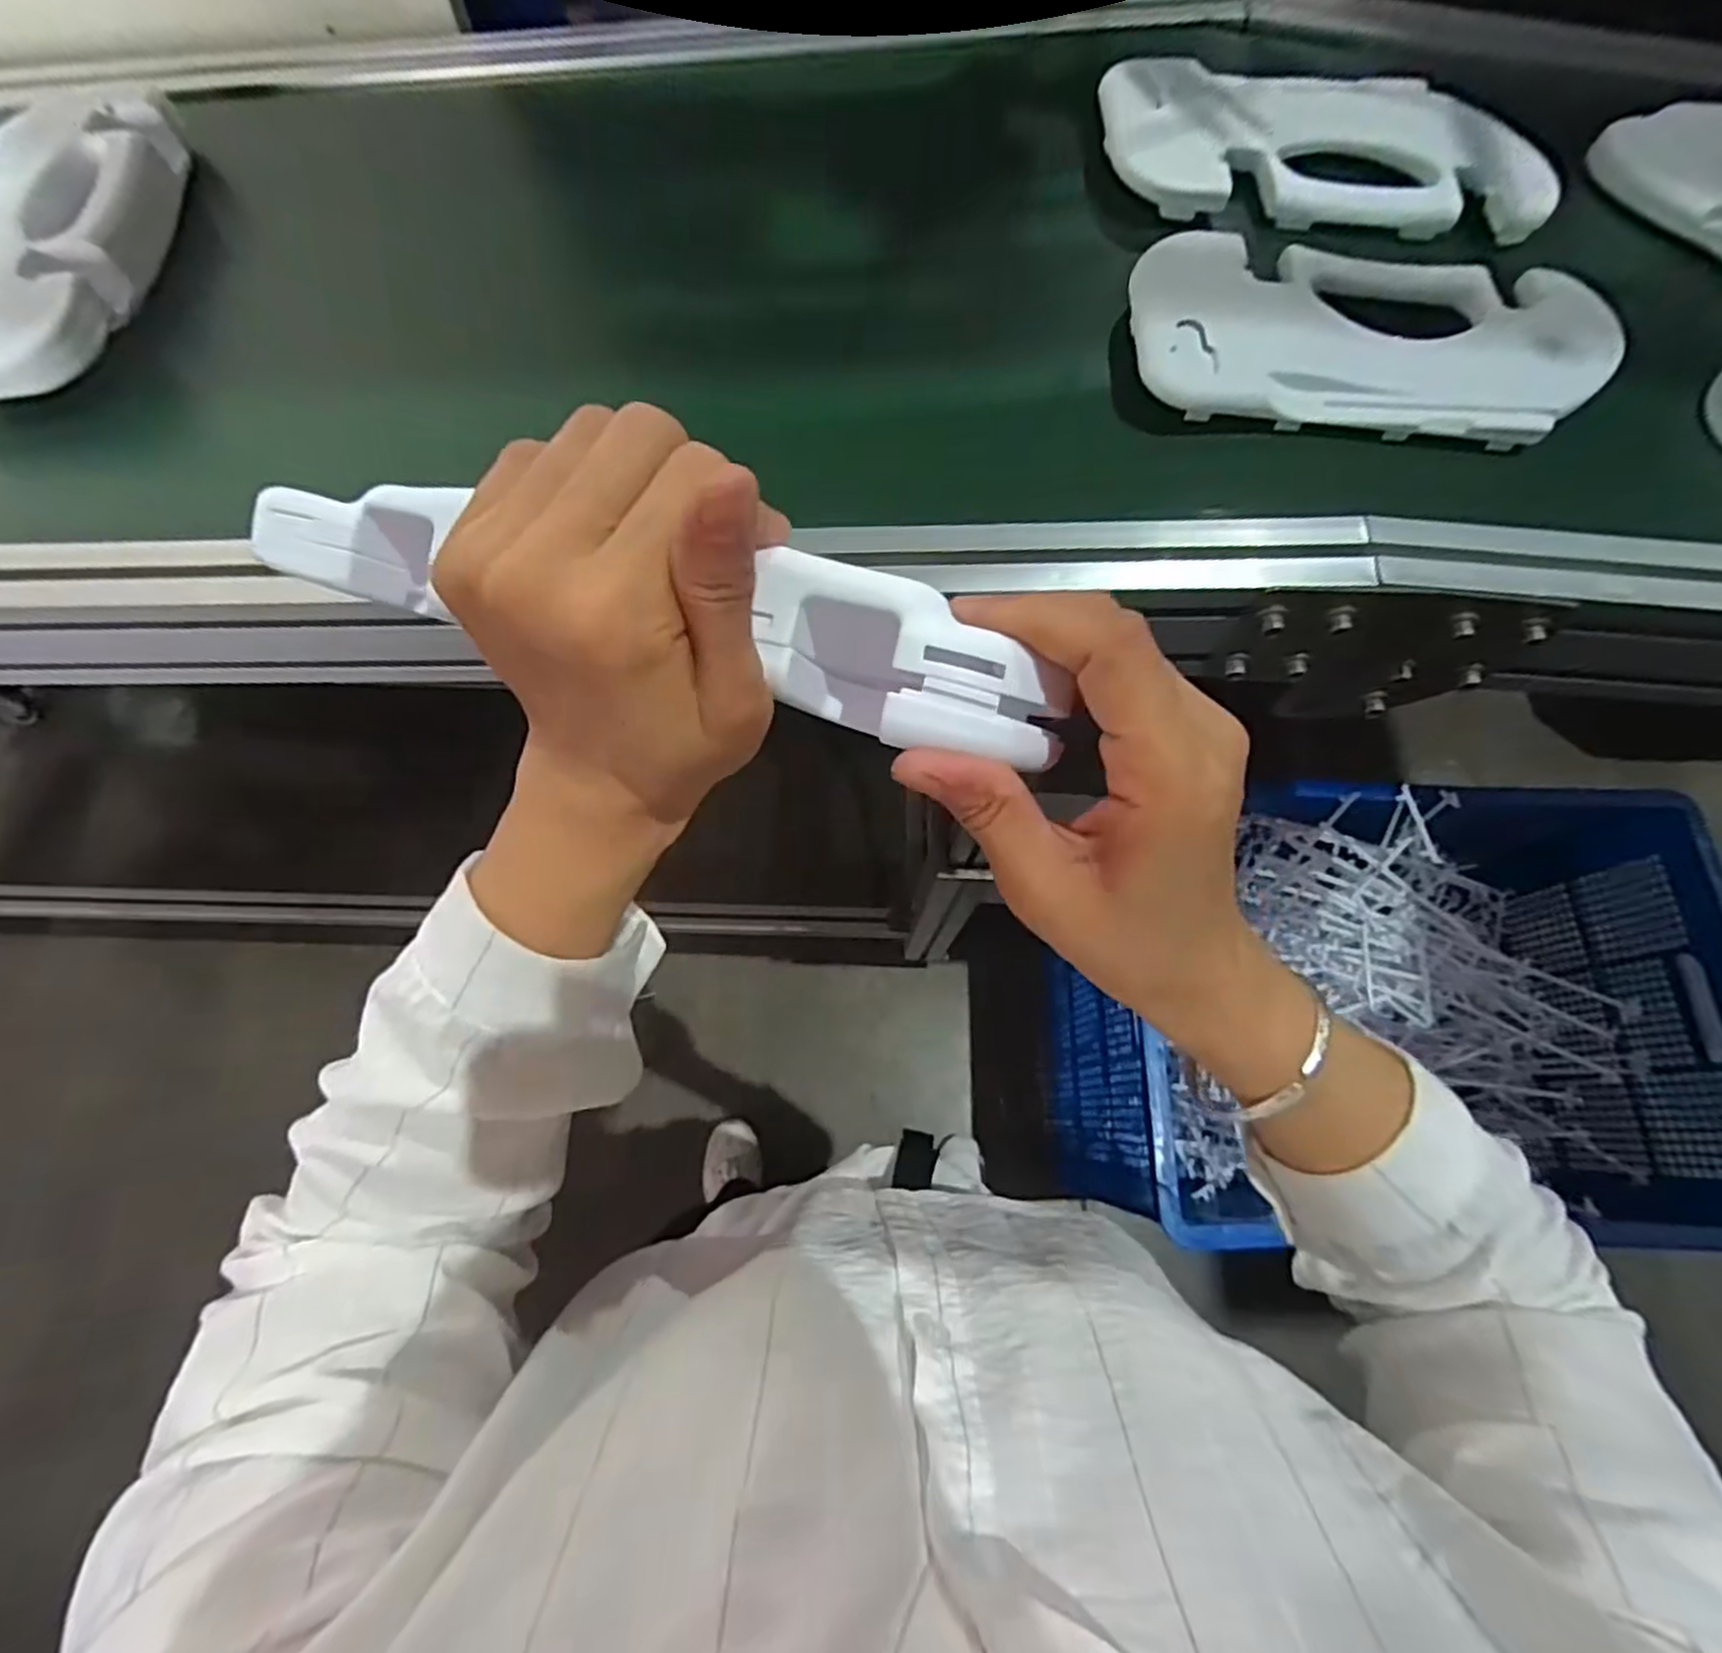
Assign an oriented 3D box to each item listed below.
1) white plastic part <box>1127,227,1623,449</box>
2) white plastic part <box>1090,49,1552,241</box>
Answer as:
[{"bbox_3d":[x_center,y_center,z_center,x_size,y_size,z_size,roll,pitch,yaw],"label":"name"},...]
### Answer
[{"bbox_3d":[0.277,-0.259,0.407,0.265,0.023,0.114,0,69,-2],"label":"white plastic part"},{"bbox_3d":[0.280,-0.409,0.463,0.264,0.022,0.133,7,69,1],"label":"white plastic part"}]

